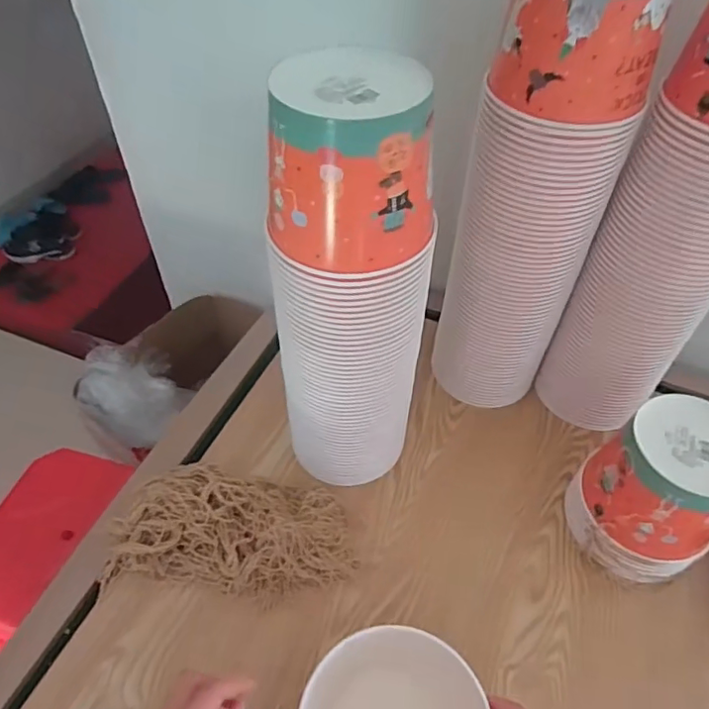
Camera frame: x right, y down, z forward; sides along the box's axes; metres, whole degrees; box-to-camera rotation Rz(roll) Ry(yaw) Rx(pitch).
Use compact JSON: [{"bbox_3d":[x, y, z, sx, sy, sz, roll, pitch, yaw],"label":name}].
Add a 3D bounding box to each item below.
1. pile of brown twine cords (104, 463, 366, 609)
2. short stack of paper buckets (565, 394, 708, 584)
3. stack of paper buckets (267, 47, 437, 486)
[{"bbox_3d":[-0.149,0.218,0.698,0.303,0.072,0.151,6,50,5],"label":"pile of brown twine cords"},{"bbox_3d":[0.359,0.168,0.664,0.141,0.200,0.155,-35,59,-26],"label":"short stack of paper buckets"},{"bbox_3d":[-0.009,-0.028,0.606,0.130,0.529,0.134,36,57,25],"label":"stack of paper buckets"}]

